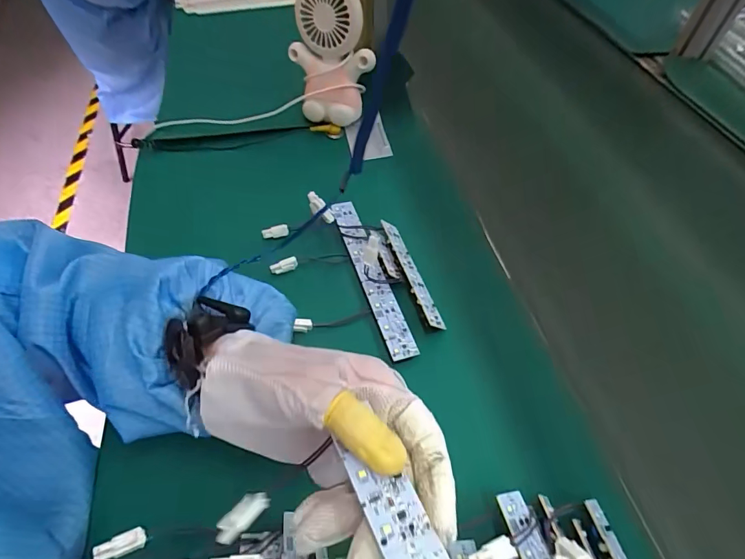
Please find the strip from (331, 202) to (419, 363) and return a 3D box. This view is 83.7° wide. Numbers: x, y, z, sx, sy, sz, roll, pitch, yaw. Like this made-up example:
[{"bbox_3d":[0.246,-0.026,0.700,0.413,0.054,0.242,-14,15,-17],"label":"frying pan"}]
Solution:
[{"bbox_3d":[-0.003,-0.010,0.399,0.027,0.009,0.191,-15,56,-12],"label":"strip"}]

